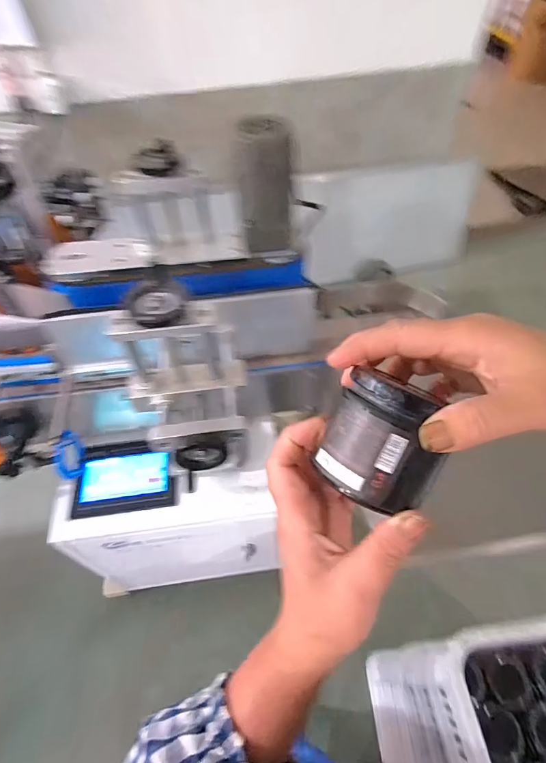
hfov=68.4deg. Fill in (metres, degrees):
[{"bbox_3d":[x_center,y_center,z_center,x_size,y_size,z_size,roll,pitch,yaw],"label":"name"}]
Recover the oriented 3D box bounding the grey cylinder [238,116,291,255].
[{"bbox_3d":[-0.012,-0.295,0.624,0.084,0.172,0.064,-6,52,-4],"label":"grey cylinder"}]

